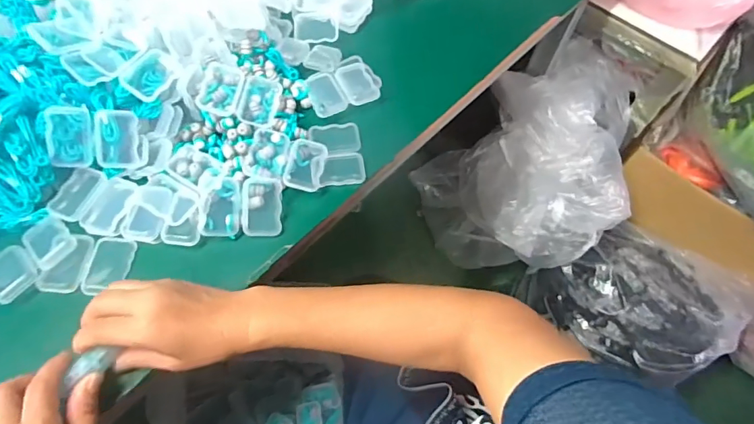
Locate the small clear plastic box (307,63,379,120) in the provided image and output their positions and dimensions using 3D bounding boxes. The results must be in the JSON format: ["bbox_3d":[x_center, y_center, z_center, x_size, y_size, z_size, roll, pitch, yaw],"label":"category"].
[{"bbox_3d":[-0.040,-0.140,0.521,0.074,0.007,0.056,-21,65,-14],"label":"small clear plastic box"}]

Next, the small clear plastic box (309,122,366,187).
[{"bbox_3d":[-0.043,-0.062,0.489,0.054,0.014,0.077,-5,63,-6],"label":"small clear plastic box"}]

